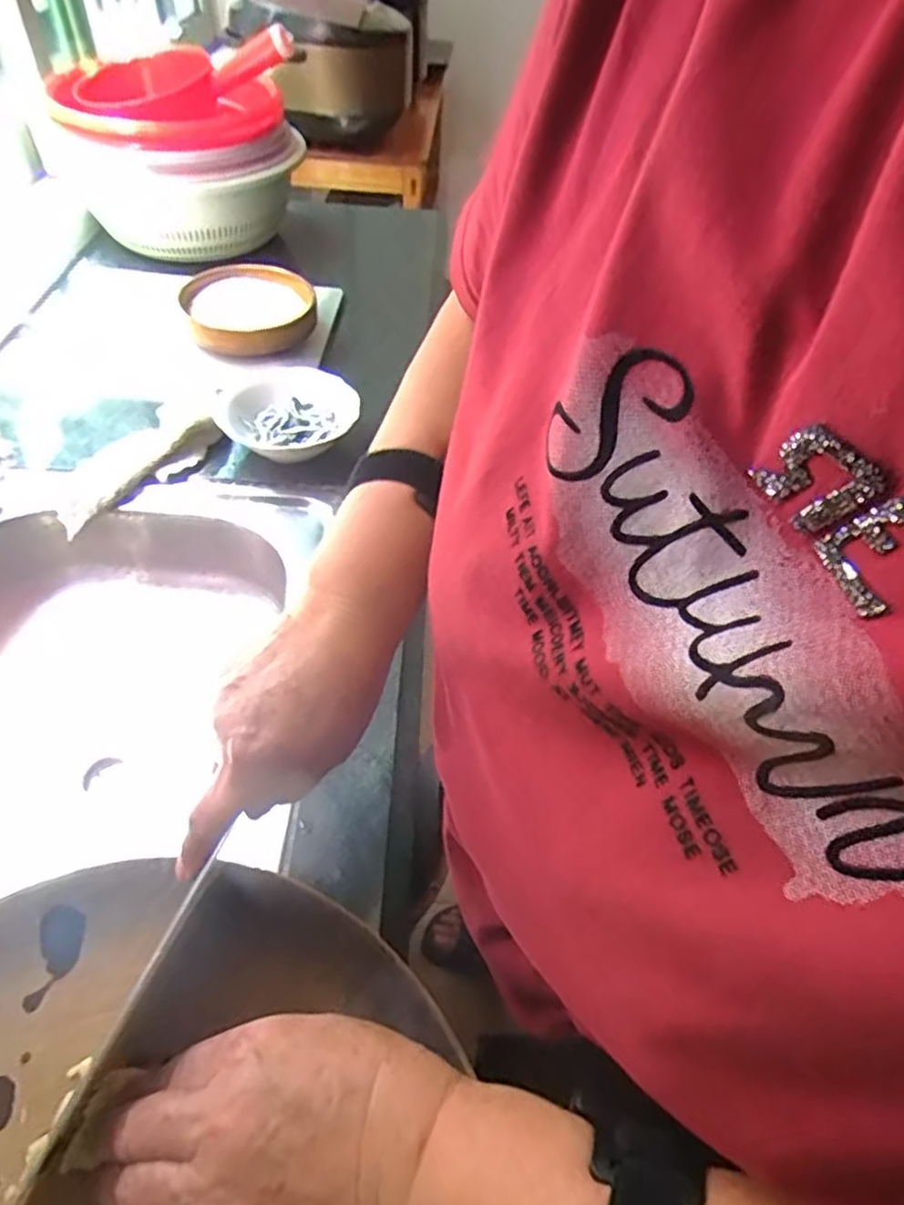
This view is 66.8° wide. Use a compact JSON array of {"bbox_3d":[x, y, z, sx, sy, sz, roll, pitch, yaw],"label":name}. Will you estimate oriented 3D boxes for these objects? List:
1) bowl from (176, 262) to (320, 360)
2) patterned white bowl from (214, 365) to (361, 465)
[{"bbox_3d":[-0.232,-0.329,0.799,0.139,0.059,0.163,-19,54,-19],"label":"bowl"},{"bbox_3d":[-0.164,-0.193,0.711,0.129,0.045,0.147,19,51,11],"label":"patterned white bowl"}]

